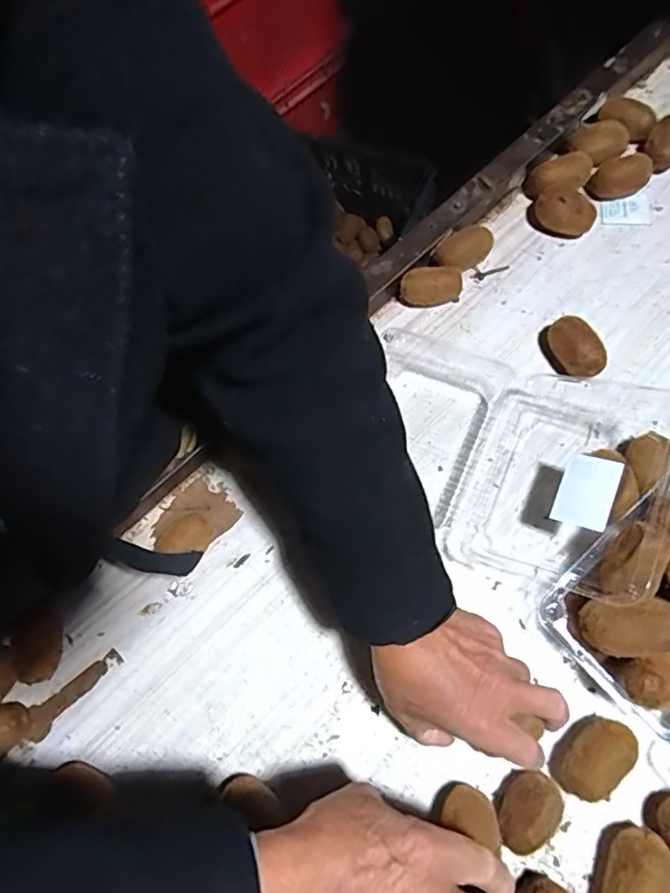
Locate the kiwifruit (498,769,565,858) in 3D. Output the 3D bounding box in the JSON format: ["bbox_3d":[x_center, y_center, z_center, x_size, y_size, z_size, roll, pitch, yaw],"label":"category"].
[{"bbox_3d":[0.141,0.267,0.414,0.040,0.036,0.056,31,76,17],"label":"kiwifruit"}]

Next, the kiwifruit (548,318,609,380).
[{"bbox_3d":[0.232,-0.093,0.546,0.044,0.040,0.066,-20,69,-1],"label":"kiwifruit"}]

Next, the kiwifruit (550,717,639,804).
[{"bbox_3d":[0.194,0.232,0.421,0.040,0.038,0.063,34,77,17],"label":"kiwifruit"}]

